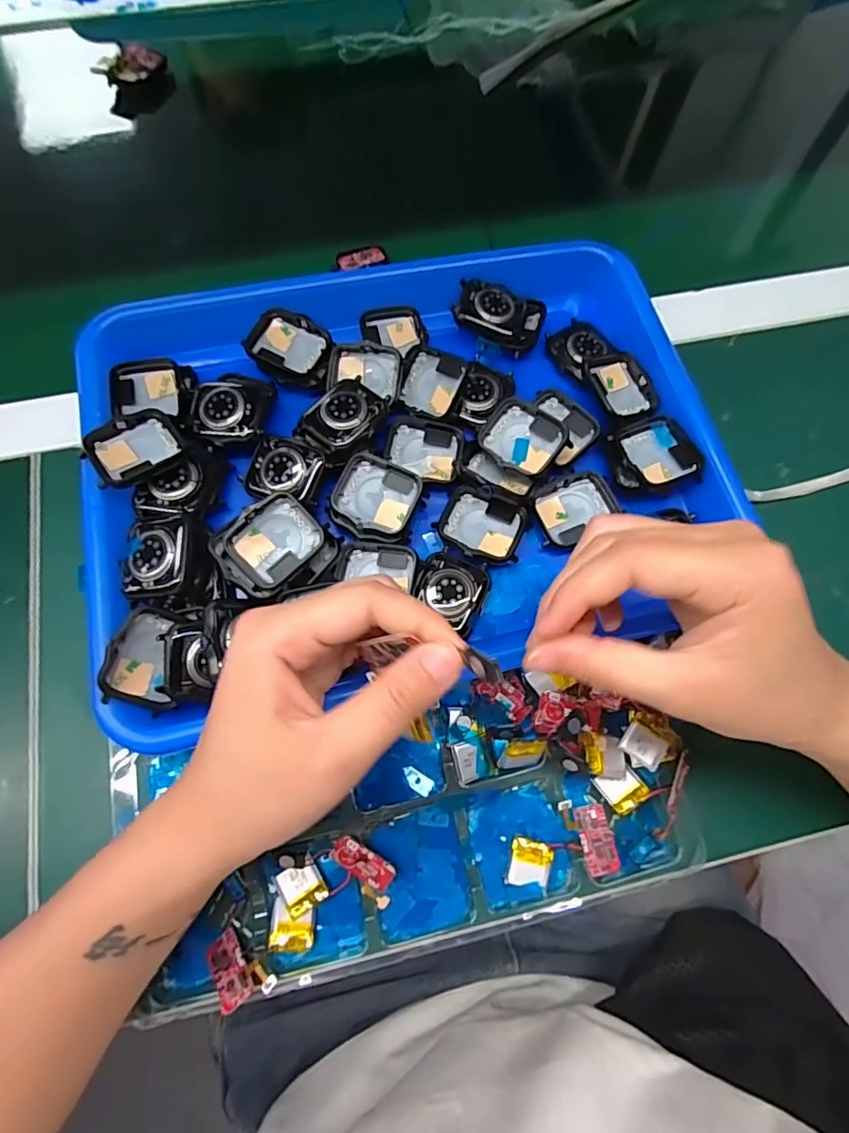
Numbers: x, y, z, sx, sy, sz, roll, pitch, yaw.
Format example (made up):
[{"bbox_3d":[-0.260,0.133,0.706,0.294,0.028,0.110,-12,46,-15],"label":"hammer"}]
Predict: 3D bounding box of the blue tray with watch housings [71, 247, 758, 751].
[{"bbox_3d":[-0.012,-0.065,0.298,0.327,0.048,0.249,-15,70,-5],"label":"blue tray with watch housings"}]

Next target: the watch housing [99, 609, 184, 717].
[{"bbox_3d":[-0.130,0.043,0.246,0.008,0.029,0.045,-4,82,45],"label":"watch housing"}]

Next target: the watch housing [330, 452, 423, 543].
[{"bbox_3d":[-0.026,-0.037,0.281,0.043,0.013,0.043,22,71,7],"label":"watch housing"}]

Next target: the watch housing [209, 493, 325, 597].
[{"bbox_3d":[-0.075,-0.011,0.263,0.048,0.011,0.037,-43,93,-13],"label":"watch housing"}]

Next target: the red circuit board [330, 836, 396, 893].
[{"bbox_3d":[-0.028,0.134,0.243,0.031,0.004,0.014,32,91,2],"label":"red circuit board"}]

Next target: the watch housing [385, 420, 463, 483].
[{"bbox_3d":[0.000,-0.062,0.297,0.041,0.012,0.038,5,70,1],"label":"watch housing"}]

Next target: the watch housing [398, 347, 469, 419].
[{"bbox_3d":[0.004,-0.103,0.304,0.039,0.008,0.035,25,99,22],"label":"watch housing"}]

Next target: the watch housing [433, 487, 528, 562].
[{"bbox_3d":[0.031,-0.023,0.287,0.043,0.013,0.038,19,71,6],"label":"watch housing"}]

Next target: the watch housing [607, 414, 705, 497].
[{"bbox_3d":[0.125,-0.060,0.295,0.042,0.010,0.043,-20,72,-8],"label":"watch housing"}]

